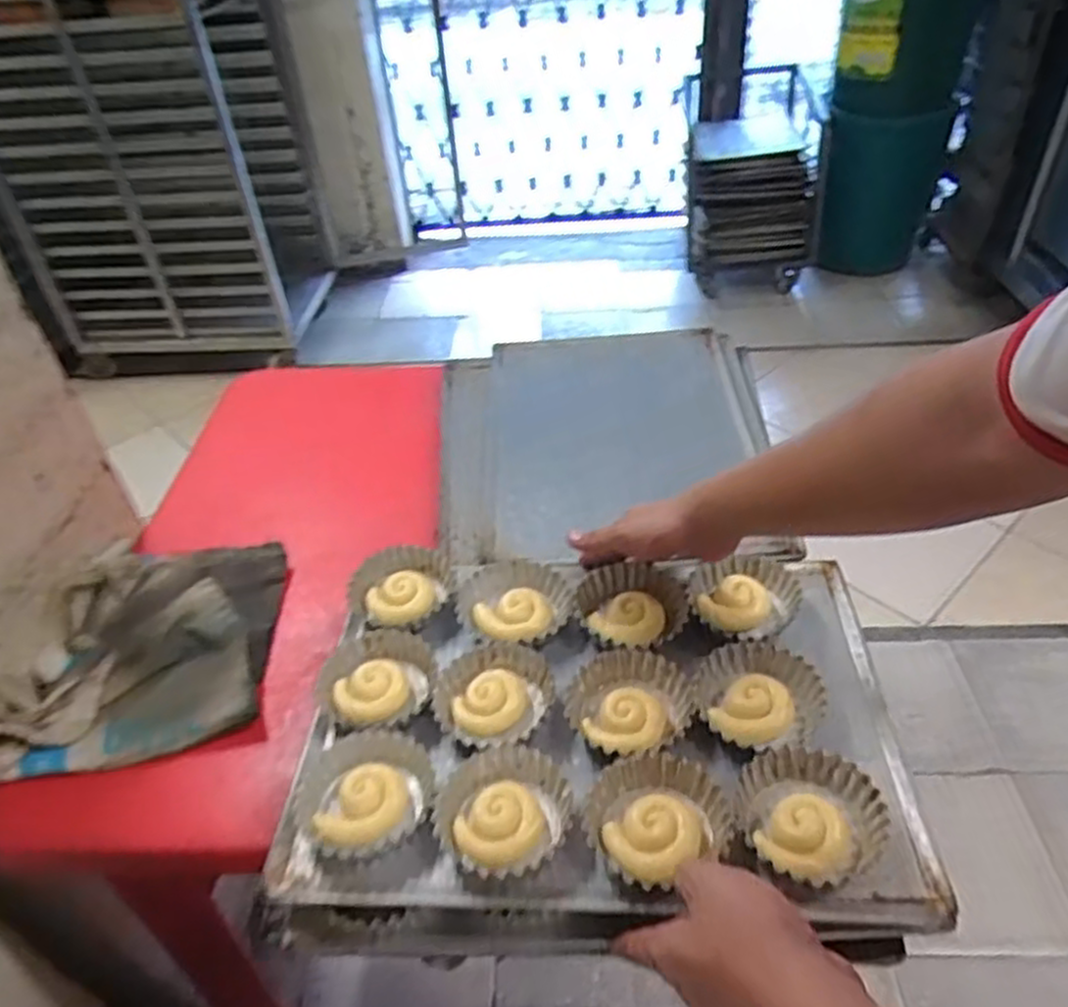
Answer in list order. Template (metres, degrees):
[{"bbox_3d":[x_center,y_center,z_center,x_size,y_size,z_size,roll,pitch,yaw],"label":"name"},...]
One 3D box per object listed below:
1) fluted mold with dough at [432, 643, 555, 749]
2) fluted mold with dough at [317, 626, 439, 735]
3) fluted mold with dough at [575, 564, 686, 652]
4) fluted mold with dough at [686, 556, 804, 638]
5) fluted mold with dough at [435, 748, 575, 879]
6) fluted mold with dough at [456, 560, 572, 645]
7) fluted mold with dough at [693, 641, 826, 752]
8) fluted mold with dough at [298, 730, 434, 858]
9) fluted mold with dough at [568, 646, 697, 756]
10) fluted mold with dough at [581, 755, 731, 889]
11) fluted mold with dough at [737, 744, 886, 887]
[{"bbox_3d":[-0.035,0.157,0.634,0.094,0.029,0.089,-2,41,2],"label":"fluted mold with dough"},{"bbox_3d":[-0.134,0.154,0.653,0.099,0.034,0.096,7,42,11],"label":"fluted mold with dough"},{"bbox_3d":[0.087,0.098,0.692,0.097,0.031,0.095,-2,41,2],"label":"fluted mold with dough"},{"bbox_3d":[0.183,0.083,0.692,0.091,0.029,0.082,12,44,16],"label":"fluted mold with dough"},{"bbox_3d":[-0.022,0.220,0.553,0.092,0.030,0.098,-2,41,2],"label":"fluted mold with dough"},{"bbox_3d":[-0.018,0.093,0.710,0.102,0.028,0.092,28,50,30],"label":"fluted mold with dough"},{"bbox_3d":[0.173,0.152,0.607,0.090,0.030,0.095,-1,41,2],"label":"fluted mold with dough"},{"bbox_3d":[-0.123,0.219,0.578,0.090,0.032,0.092,-2,41,2],"label":"fluted mold with dough"},{"bbox_3d":[0.074,0.160,0.616,0.093,0.031,0.093,-2,41,2],"label":"fluted mold with dough"},{"bbox_3d":[0.084,0.218,0.541,0.092,0.029,0.084,-2,41,2],"label":"fluted mold with dough"},{"bbox_3d":[0.188,0.211,0.534,0.087,0.030,0.095,-2,41,2],"label":"fluted mold with dough"}]

